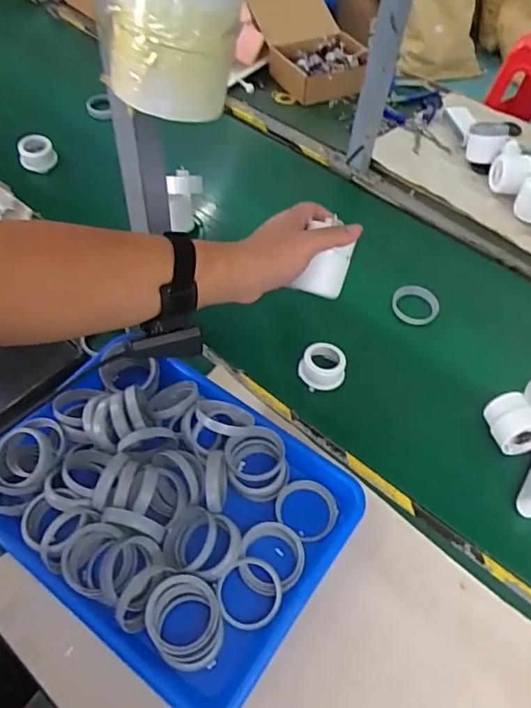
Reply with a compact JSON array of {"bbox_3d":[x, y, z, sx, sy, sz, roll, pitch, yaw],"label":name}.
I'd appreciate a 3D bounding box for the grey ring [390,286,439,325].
[{"bbox_3d":[0.197,-0.067,0.717,0.058,0.011,0.062,2,53,-3],"label":"grey ring"}]

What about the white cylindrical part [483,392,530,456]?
[{"bbox_3d":[0.270,0.077,0.596,0.048,0.059,0.056,-9,54,-11],"label":"white cylindrical part"}]

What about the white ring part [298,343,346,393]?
[{"bbox_3d":[0.066,0.018,0.643,0.052,0.031,0.053,7,53,0],"label":"white ring part"}]

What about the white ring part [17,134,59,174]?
[{"bbox_3d":[-0.367,-0.322,0.875,0.055,0.033,0.053,-16,56,-16],"label":"white ring part"}]

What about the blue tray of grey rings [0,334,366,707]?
[{"bbox_3d":[-0.100,0.136,0.524,0.336,0.057,0.247,32,57,18],"label":"blue tray of grey rings"}]

